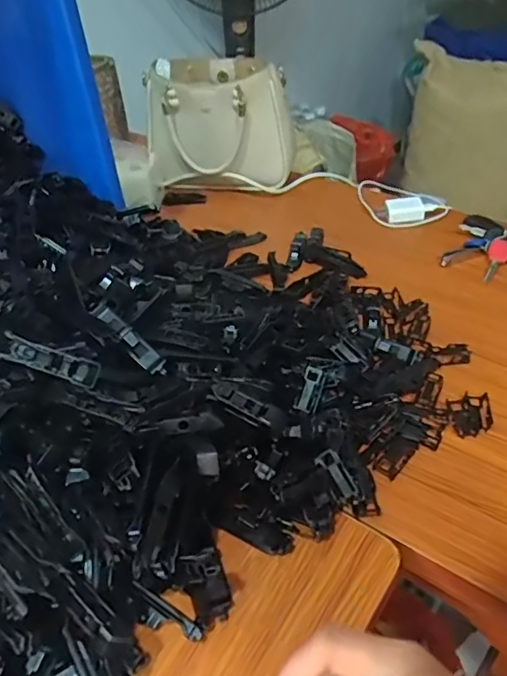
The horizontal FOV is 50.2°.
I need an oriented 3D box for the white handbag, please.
[{"bbox_3d":[-0.053,-0.334,0.837,0.218,0.146,0.141,-2,40,3],"label":"white handbag"}]

